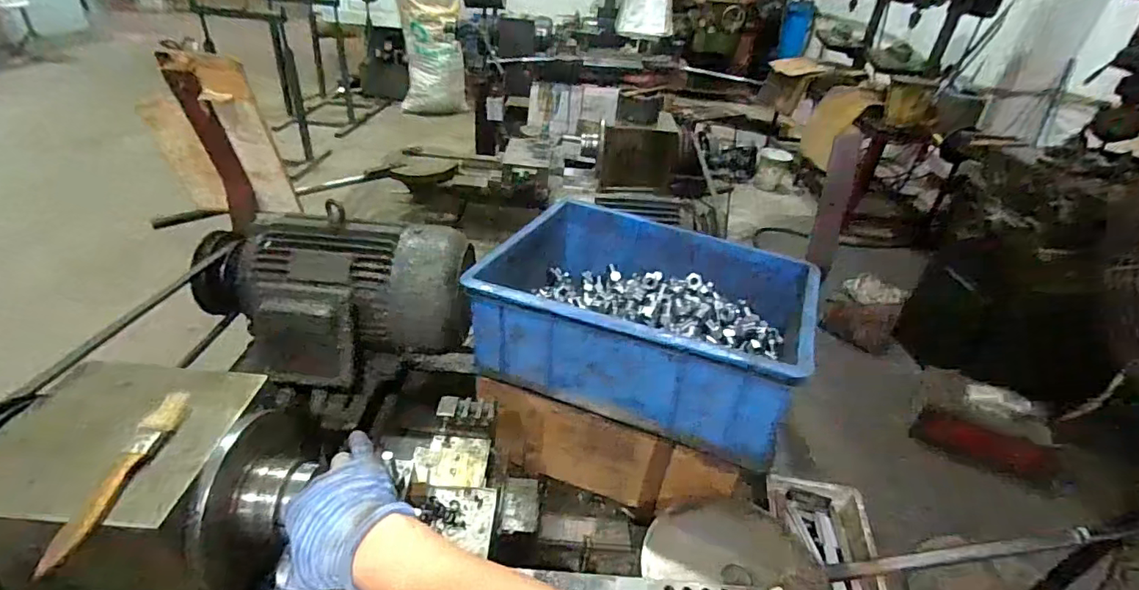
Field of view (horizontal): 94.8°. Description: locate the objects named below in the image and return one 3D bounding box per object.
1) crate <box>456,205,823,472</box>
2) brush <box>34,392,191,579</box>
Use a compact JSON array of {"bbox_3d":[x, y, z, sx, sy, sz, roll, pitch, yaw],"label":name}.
[{"bbox_3d":[0.102,0.027,0.728,0.407,0.168,0.307,17,36,18],"label":"crate"},{"bbox_3d":[-0.333,0.131,0.390,0.022,0.016,0.147,3,34,-3],"label":"brush"}]

